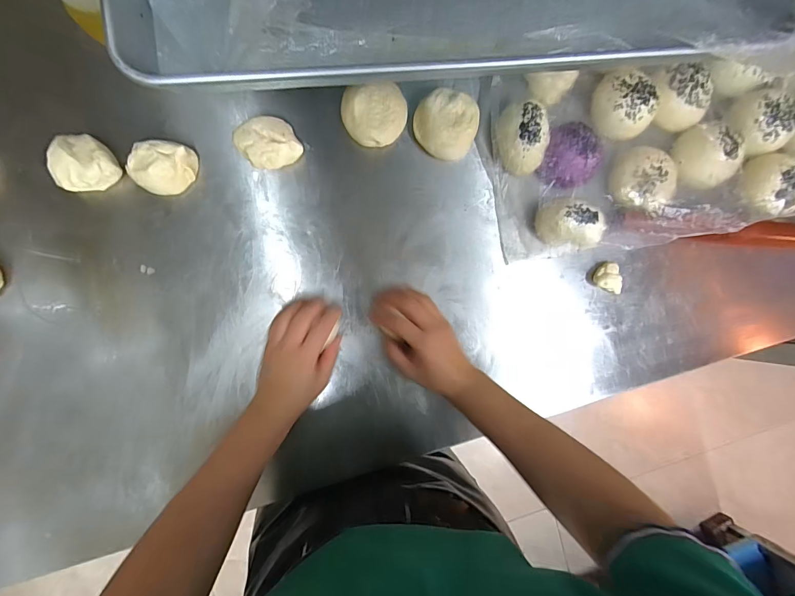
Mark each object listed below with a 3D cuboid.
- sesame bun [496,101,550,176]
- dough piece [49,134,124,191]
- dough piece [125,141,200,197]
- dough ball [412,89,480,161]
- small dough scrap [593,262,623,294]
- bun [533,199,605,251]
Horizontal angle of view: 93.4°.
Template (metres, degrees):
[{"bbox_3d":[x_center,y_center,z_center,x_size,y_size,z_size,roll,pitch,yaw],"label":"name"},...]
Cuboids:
[{"bbox_3d":[0.155,-0.198,0.470,0.062,0.040,0.085,-11,91,-7],"label":"sesame bun"},{"bbox_3d":[-0.346,-0.149,0.412,0.061,0.035,0.057,0,89,-7],"label":"dough piece"},{"bbox_3d":[-0.265,-0.147,0.425,0.058,0.037,0.064,25,86,-6],"label":"dough piece"},{"bbox_3d":[0.063,-0.222,0.478,0.081,0.023,0.081,0,89,-7],"label":"dough ball"},{"bbox_3d":[0.278,-0.025,0.497,0.035,0.023,0.042,-10,90,-8],"label":"small dough scrap"},{"bbox_3d":[0.215,-0.088,0.471,0.078,0.042,0.059,11,88,-7],"label":"bun"}]

